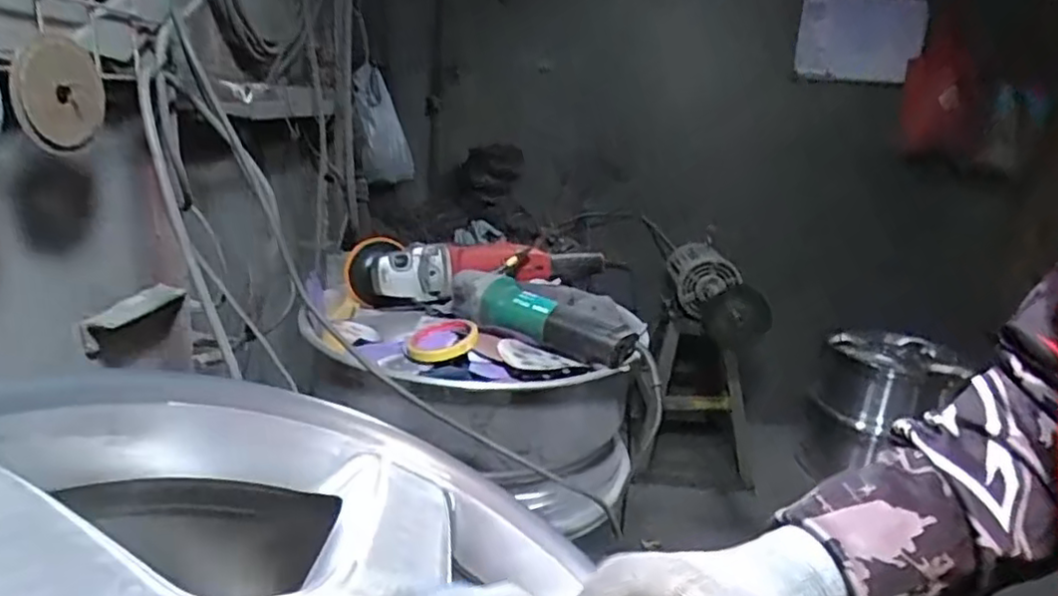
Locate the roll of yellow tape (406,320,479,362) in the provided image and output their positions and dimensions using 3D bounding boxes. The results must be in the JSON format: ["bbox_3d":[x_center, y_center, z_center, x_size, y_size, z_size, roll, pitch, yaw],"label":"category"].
[{"bbox_3d":[-0.114,0.055,0.832,0.097,0.014,0.082,9,41,33],"label":"roll of yellow tape"}]

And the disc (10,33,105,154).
[{"bbox_3d":[-0.361,-0.158,0.505,0.013,0.089,0.092,9,-25,-2],"label":"disc"}]

